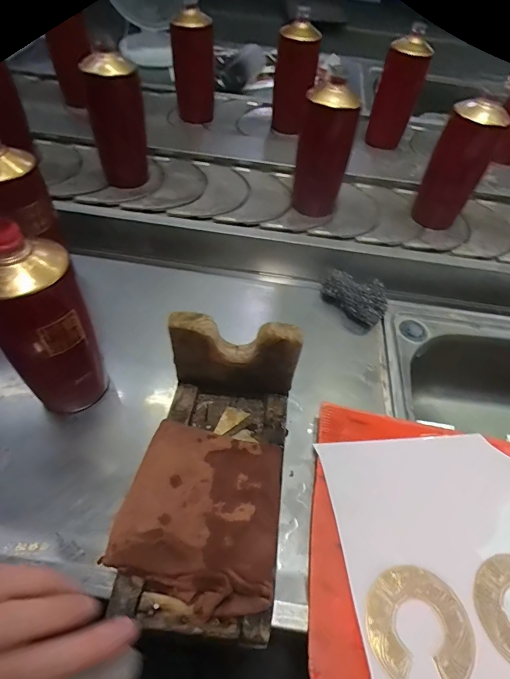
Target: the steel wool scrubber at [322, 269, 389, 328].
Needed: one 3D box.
[{"bbox_3d":[0.137,-0.063,0.553,0.097,0.039,0.056,33,56,21],"label":"steel wool scrubber"}]

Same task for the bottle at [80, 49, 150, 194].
[{"bbox_3d":[-0.218,-0.347,0.635,0.080,0.182,0.092,-7,52,-10],"label":"bottle"}]

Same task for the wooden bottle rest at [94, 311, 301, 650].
[{"bbox_3d":[-0.038,0.104,0.321,0.124,0.132,0.211,7,51,2],"label":"wooden bottle rest"}]

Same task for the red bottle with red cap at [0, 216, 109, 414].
[{"bbox_3d":[-0.190,-0.013,0.357,0.073,0.206,0.067,-23,56,-21],"label":"red bottle with red cap"}]

